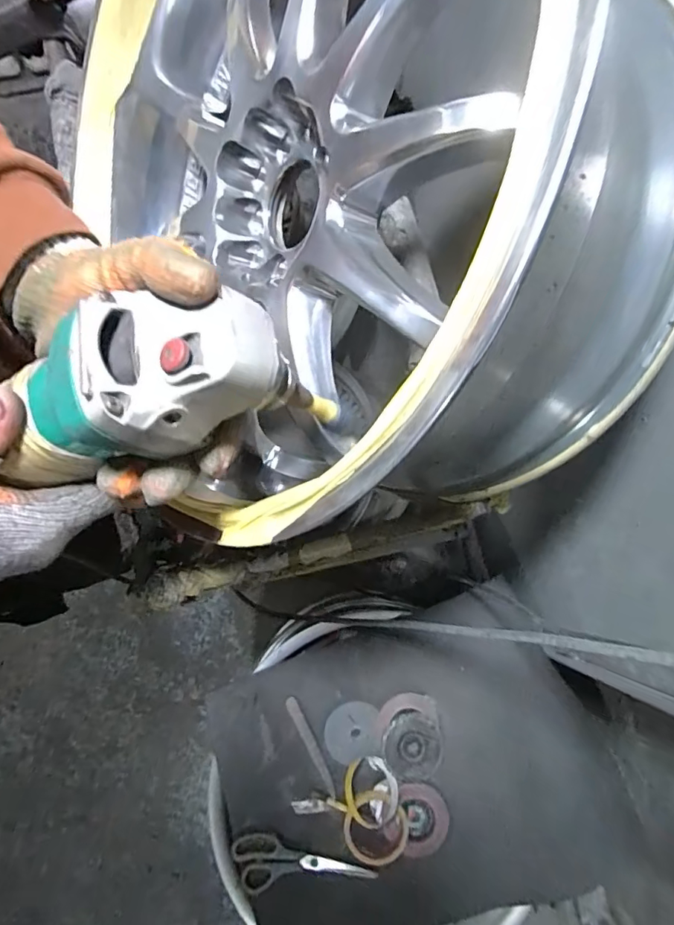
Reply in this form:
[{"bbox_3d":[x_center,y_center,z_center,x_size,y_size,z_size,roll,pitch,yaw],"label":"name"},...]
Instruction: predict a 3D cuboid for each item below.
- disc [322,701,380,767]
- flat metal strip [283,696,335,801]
[{"bbox_3d":[0.022,0.389,0.712,0.077,0.006,0.077,0,73,2],"label":"disc"},{"bbox_3d":[-0.034,0.408,0.709,0.018,0.006,0.146,-28,81,-5],"label":"flat metal strip"}]

